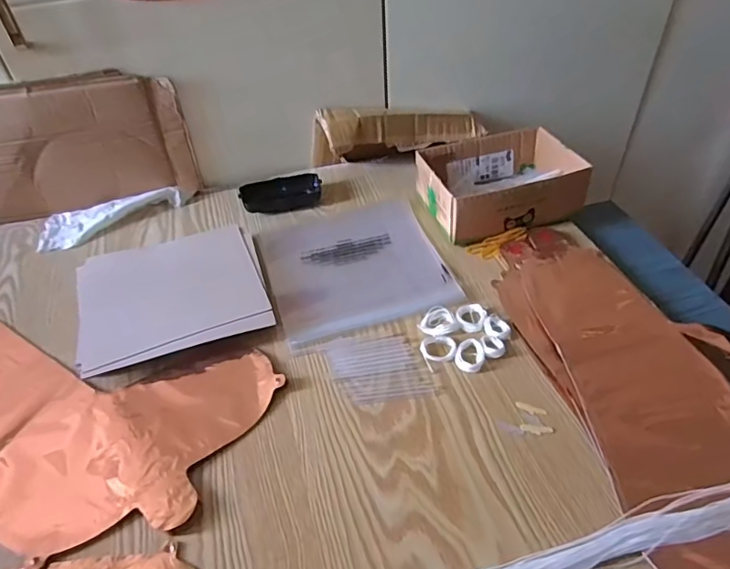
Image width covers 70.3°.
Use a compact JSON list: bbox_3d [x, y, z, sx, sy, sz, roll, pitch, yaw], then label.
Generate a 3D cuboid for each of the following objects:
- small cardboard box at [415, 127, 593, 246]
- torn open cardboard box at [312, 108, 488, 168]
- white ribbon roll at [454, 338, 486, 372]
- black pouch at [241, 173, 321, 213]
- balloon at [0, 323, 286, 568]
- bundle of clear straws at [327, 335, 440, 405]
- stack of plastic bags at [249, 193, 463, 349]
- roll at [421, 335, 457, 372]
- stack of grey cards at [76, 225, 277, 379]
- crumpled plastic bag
[{"bbox_3d":[0.168,-0.130,0.661,0.178,0.068,0.138,-13,45,-9],"label":"small cardboard box"},{"bbox_3d":[0.051,-0.223,0.757,0.251,0.079,0.061,-13,45,-9],"label":"torn open cardboard box"},{"bbox_3d":[0.104,0.069,0.511,0.028,0.007,0.035,9,46,13],"label":"white ribbon roll"},{"bbox_3d":[-0.115,-0.127,0.714,0.107,0.026,0.052,-13,45,-9],"label":"black pouch"},{"bbox_3d":[-0.311,0.115,0.495,0.404,0.009,0.211,13,47,16],"label":"balloon"},{"bbox_3d":[0.015,0.081,0.510,0.091,0.004,0.075,-9,45,-5],"label":"bundle of clear straws"},{"bbox_3d":[-0.014,-0.023,0.619,0.199,0.011,0.201,-14,46,-10],"label":"stack of plastic bags"},{"bbox_3d":[0.075,0.065,0.517,0.035,0.006,0.038,-2,45,2],"label":"roll"},{"bbox_3d":[-0.214,0.007,0.584,0.193,0.026,0.170,-15,46,-11],"label":"stack of grey cards"},{"bbox_3d":[-0.352,-0.100,0.717,0.189,0.020,0.083,-20,47,-15],"label":"crumpled plastic bag"}]

